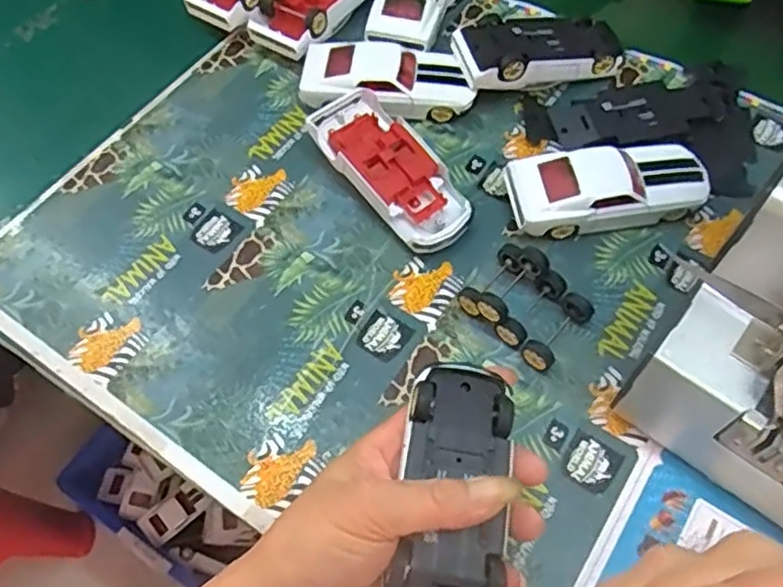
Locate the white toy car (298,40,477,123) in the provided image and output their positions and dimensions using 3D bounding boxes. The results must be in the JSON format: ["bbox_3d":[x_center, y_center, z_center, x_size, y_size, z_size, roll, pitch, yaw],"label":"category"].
[{"bbox_3d":[-0.003,-0.159,0.493,0.128,0.035,0.059,7,60,4],"label":"white toy car"}]

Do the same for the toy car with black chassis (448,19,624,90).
[{"bbox_3d":[0.112,-0.183,0.494,0.128,0.030,0.051,-15,61,-8],"label":"toy car with black chassis"}]

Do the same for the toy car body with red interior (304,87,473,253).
[{"bbox_3d":[0.000,-0.083,0.452,0.056,0.034,0.129,-37,66,-19],"label":"toy car body with red interior"}]

